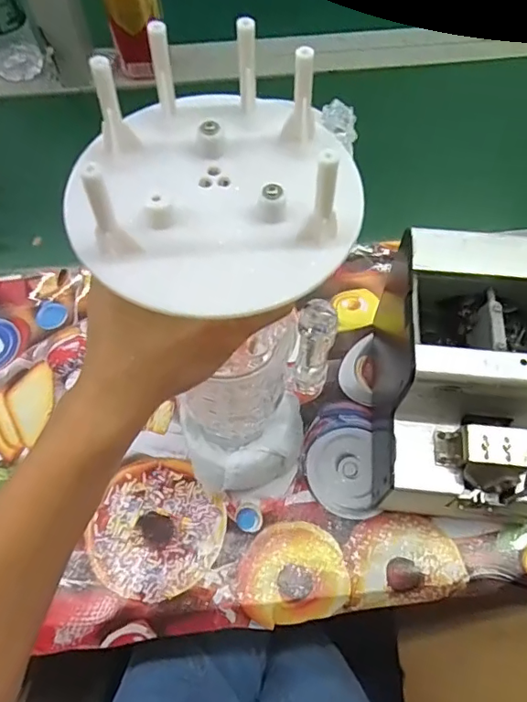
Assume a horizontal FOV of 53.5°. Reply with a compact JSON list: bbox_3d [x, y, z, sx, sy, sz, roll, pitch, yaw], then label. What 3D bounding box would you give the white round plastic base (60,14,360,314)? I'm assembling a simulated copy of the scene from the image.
[{"bbox_3d":[-0.018,-0.064,0.177,0.088,0.038,0.096,-1,63,1],"label":"white round plastic base"}]

